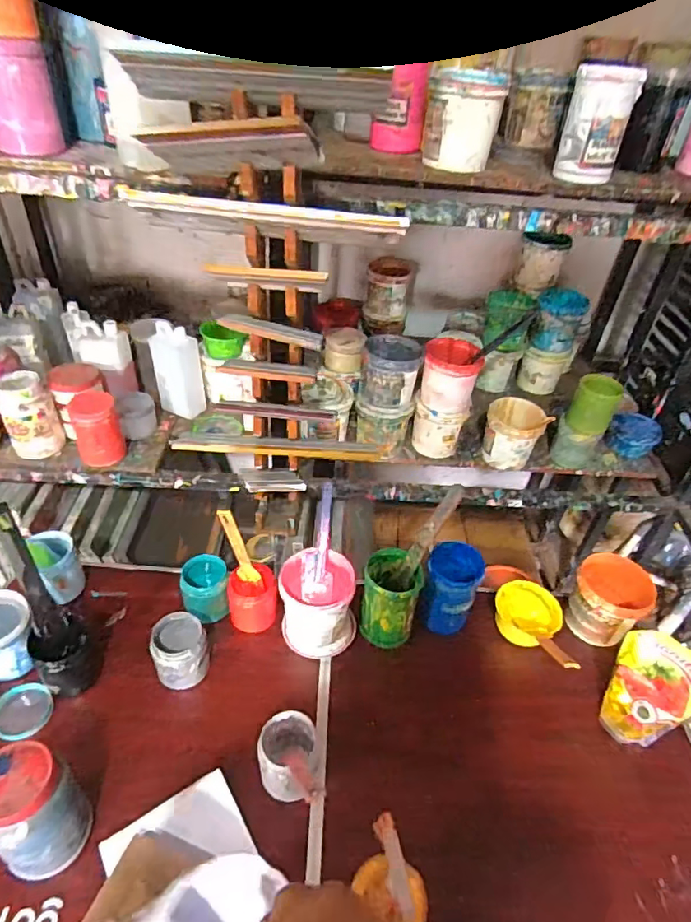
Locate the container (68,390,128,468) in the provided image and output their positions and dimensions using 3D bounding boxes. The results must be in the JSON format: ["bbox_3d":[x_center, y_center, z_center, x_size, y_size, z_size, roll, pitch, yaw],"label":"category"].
[{"bbox_3d":[-0.518,-0.061,1.115,0.093,0.142,0.101,-14,43,-22],"label":"container"}]

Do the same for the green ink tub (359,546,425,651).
[{"bbox_3d":[0.076,0.241,0.927,0.098,0.140,0.103,9,40,4],"label":"green ink tub"}]

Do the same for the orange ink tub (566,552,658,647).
[{"bbox_3d":[0.478,0.252,0.971,0.128,0.105,0.126,3,39,-3],"label":"orange ink tub"}]

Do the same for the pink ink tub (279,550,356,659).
[{"bbox_3d":[-0.047,0.247,0.926,0.127,0.136,0.123,3,39,-3],"label":"pink ink tub"}]

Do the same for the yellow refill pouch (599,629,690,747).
[{"bbox_3d":[0.455,0.343,0.803,0.055,0.183,0.121,-18,45,-26],"label":"yellow refill pouch"}]

